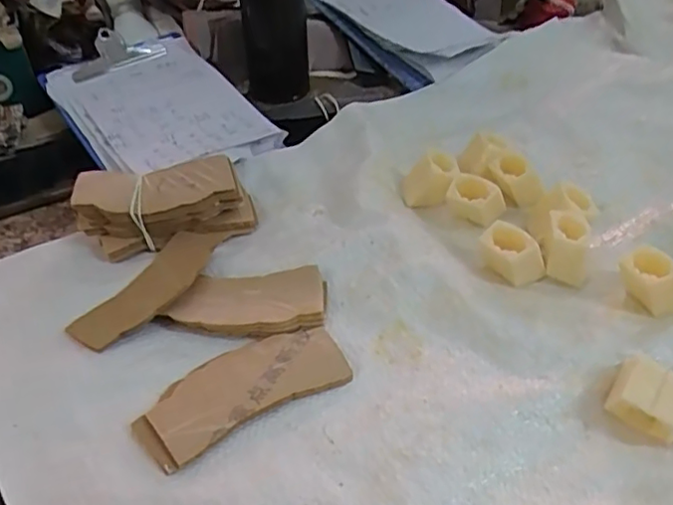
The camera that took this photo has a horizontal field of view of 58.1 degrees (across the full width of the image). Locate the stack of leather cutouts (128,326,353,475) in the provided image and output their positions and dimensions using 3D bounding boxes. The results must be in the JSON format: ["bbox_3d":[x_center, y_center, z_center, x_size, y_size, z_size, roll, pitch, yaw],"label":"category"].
[{"bbox_3d":[-0.053,0.076,0.347,0.120,0.011,0.053,-23,45,-24],"label":"stack of leather cutouts"}]

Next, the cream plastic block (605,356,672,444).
[{"bbox_3d":[0.170,0.078,0.330,0.036,0.024,0.032,23,46,26],"label":"cream plastic block"}]

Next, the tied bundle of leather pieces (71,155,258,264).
[{"bbox_3d":[-0.130,-0.038,0.457,0.124,0.037,0.059,-13,42,-14],"label":"tied bundle of leather pieces"}]

